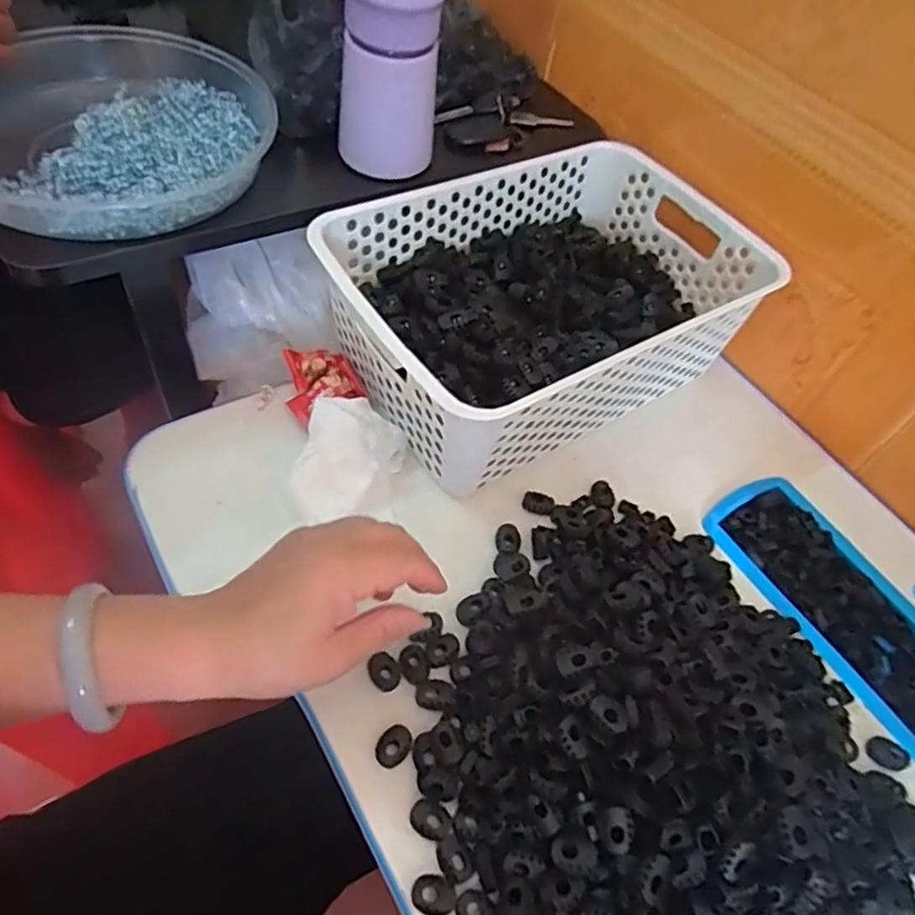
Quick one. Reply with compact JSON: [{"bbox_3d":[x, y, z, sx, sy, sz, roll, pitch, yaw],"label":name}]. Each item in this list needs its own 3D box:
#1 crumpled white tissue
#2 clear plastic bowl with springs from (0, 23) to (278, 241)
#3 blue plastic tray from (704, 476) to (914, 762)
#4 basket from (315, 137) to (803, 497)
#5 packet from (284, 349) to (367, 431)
[{"bbox_3d":[-0.082,-0.004,0.459,0.064,0.030,0.083,37,62,18],"label":"crumpled white tissue"},{"bbox_3d":[-0.257,-0.247,0.484,0.228,0.047,0.248,2,57,-3],"label":"clear plastic bowl with springs"},{"bbox_3d":[0.293,0.139,0.442,0.097,0.023,0.295,-26,63,-20],"label":"blue plastic tray"},{"bbox_3d":[0.069,-0.125,0.511,0.310,0.113,0.208,-27,63,-20],"label":"basket"},{"bbox_3d":[-0.105,-0.060,0.503,0.056,0.022,0.057,-27,63,-20],"label":"packet"}]

